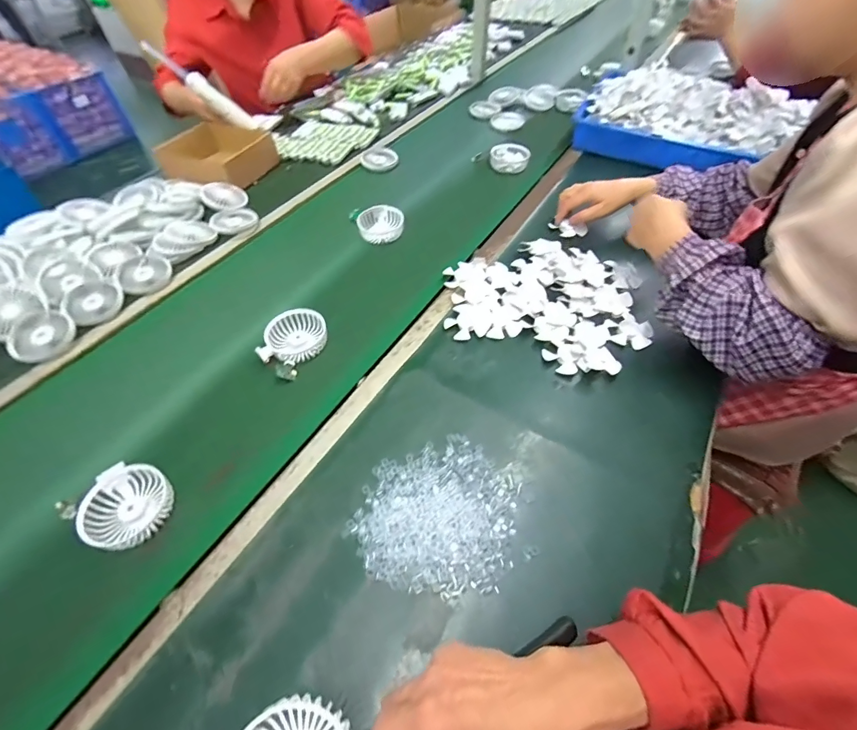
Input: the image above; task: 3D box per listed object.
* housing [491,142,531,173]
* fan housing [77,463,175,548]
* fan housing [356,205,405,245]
[{"bbox_3d":[0.193,-0.489,0.951,0.090,0.034,0.085,4,52,4],"label":"housing"},{"bbox_3d":[-0.345,0.160,0.460,0.088,0.026,0.089,0,54,0],"label":"fan housing"},{"bbox_3d":[-0.094,-0.279,0.801,0.090,0.037,0.071,-8,54,-6],"label":"fan housing"}]

